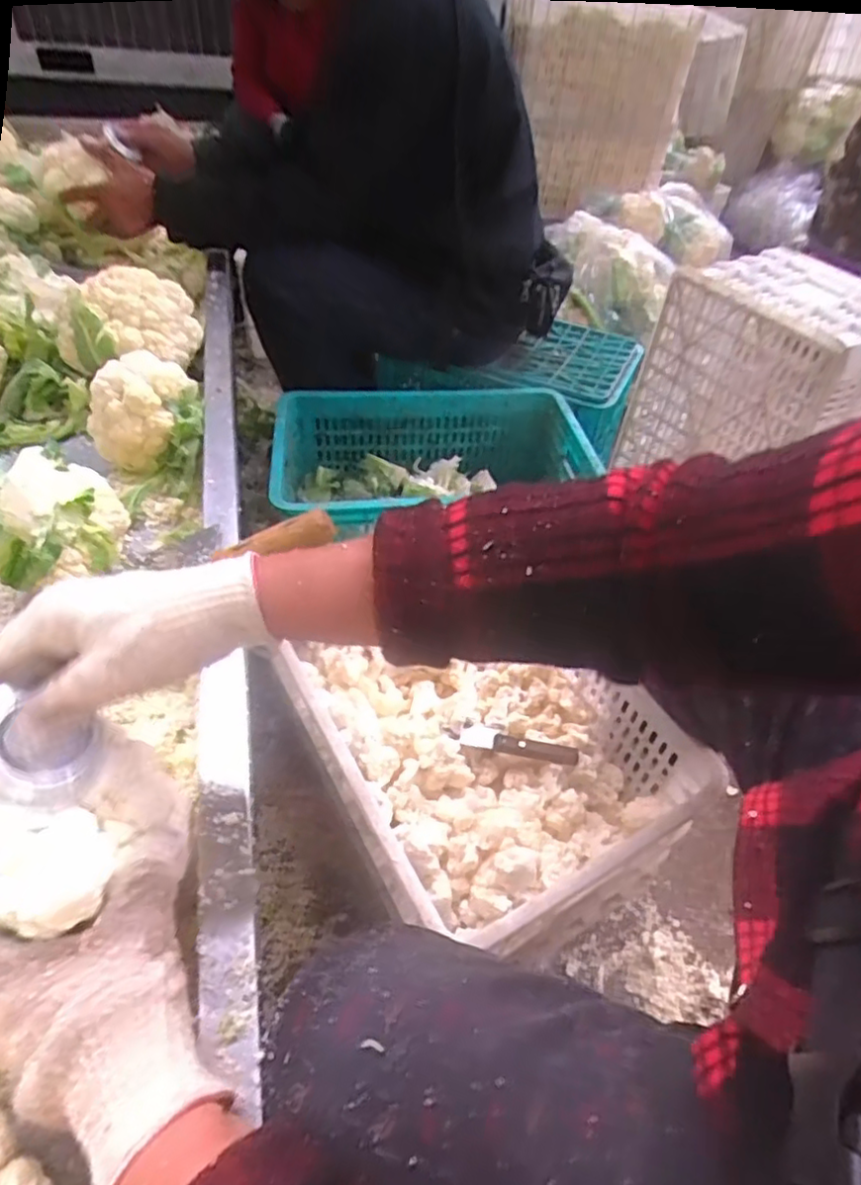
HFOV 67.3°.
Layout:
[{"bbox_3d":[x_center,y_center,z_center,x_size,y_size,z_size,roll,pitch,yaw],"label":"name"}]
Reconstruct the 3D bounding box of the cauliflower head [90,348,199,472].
[{"bbox_3d":[-0.335,-0.214,0.758,0.100,0.095,0.108,12,46,6],"label":"cauliflower head"}]

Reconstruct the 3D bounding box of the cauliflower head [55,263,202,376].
[{"bbox_3d":[-0.398,-0.361,0.850,0.156,0.089,0.132,9,45,3],"label":"cauliflower head"}]

